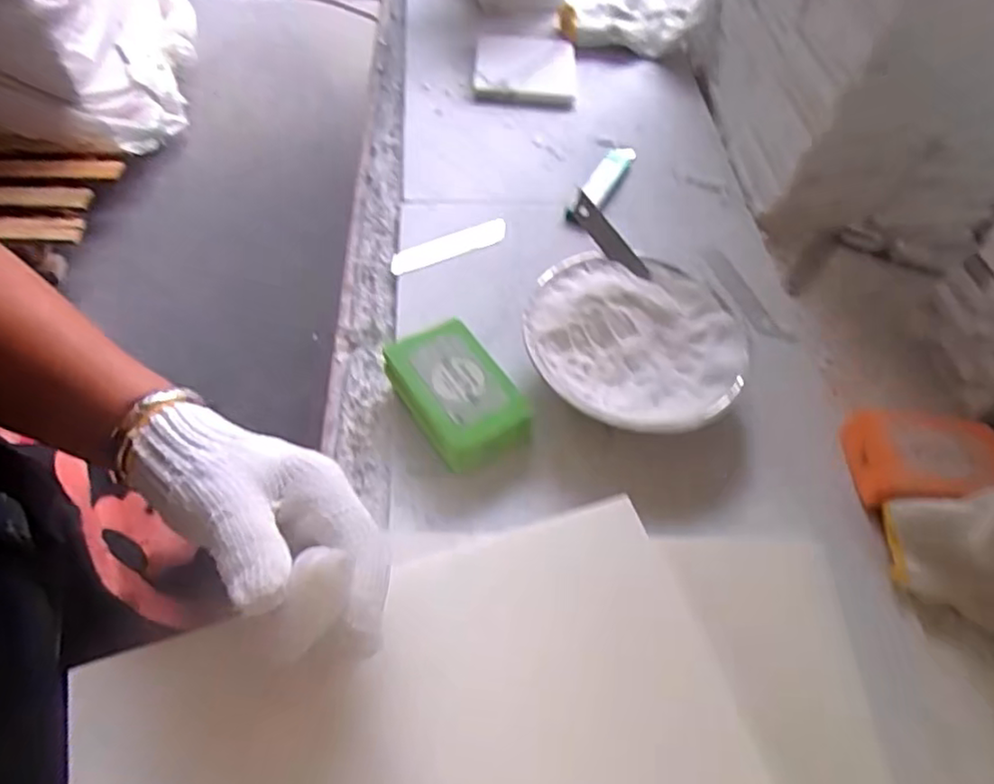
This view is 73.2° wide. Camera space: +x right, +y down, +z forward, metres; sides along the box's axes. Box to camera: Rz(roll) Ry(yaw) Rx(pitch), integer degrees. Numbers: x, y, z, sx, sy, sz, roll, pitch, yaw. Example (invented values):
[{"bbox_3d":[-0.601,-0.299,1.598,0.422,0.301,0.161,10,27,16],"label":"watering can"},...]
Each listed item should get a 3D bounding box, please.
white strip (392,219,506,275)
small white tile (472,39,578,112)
[{"bbox_3d":[-0.039,-0.120,0.542,0.103,0.007,0.022,-25,63,-18],"label":"white strip"},{"bbox_3d":[0.030,-0.332,0.682,0.101,0.011,0.106,5,58,-1],"label":"small white tile"}]

